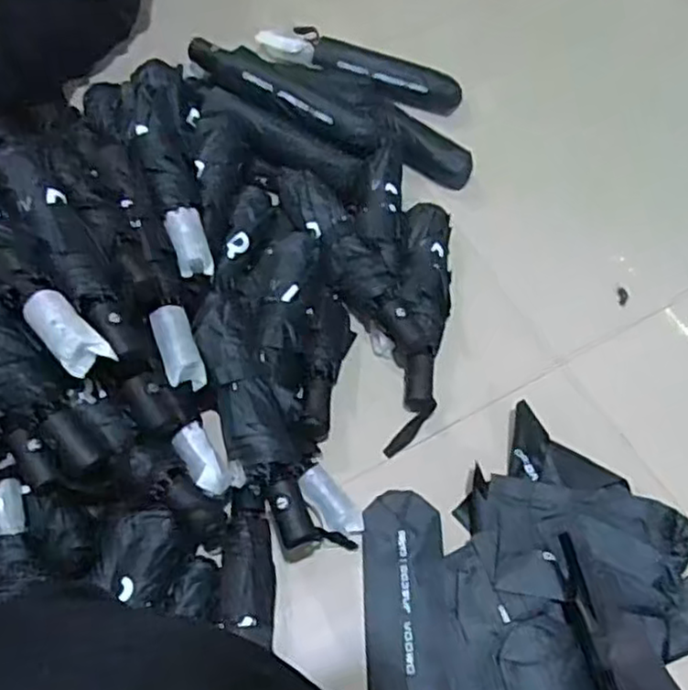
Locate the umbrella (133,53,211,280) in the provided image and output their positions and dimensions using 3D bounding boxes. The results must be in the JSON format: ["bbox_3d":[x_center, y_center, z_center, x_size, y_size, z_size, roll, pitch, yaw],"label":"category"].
[{"bbox_3d":[-0.209,-0.215,0.823,0.071,0.062,0.329,-10,62,-9],"label":"umbrella"}]

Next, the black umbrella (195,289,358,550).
[{"bbox_3d":[-0.089,0.067,0.696,0.075,0.045,0.281,-19,64,-14],"label":"black umbrella"}]

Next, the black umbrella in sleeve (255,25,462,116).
[{"bbox_3d":[0.020,-0.410,1.036,0.313,0.051,0.065,18,62,6],"label":"black umbrella in sleeve"}]

